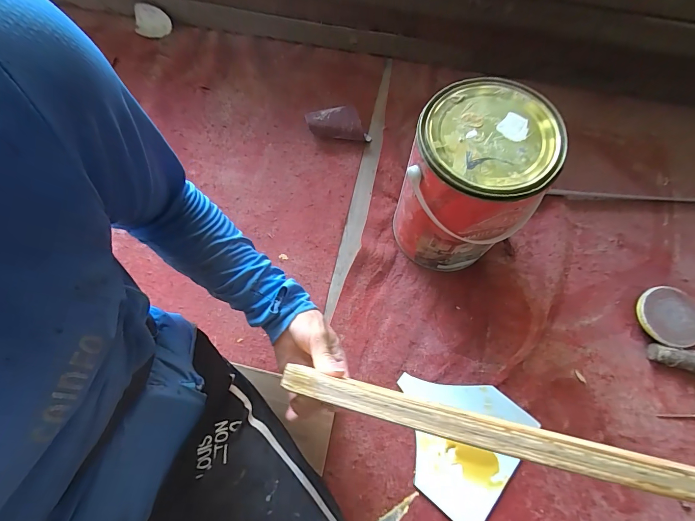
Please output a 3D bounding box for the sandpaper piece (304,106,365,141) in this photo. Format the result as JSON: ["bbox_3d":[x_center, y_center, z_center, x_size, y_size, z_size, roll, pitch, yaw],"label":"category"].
[{"bbox_3d":[-0.024,-0.279,0.681,0.113,0.045,0.058,5,71,1],"label":"sandpaper piece"}]

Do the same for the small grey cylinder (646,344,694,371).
[{"bbox_3d":[0.527,0.156,0.528,0.095,0.034,0.032,11,71,3],"label":"small grey cylinder"}]

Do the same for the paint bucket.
[{"bbox_3d":[0.166,-0.103,0.506,0.161,0.243,0.167,0,71,1],"label":"paint bucket"}]

